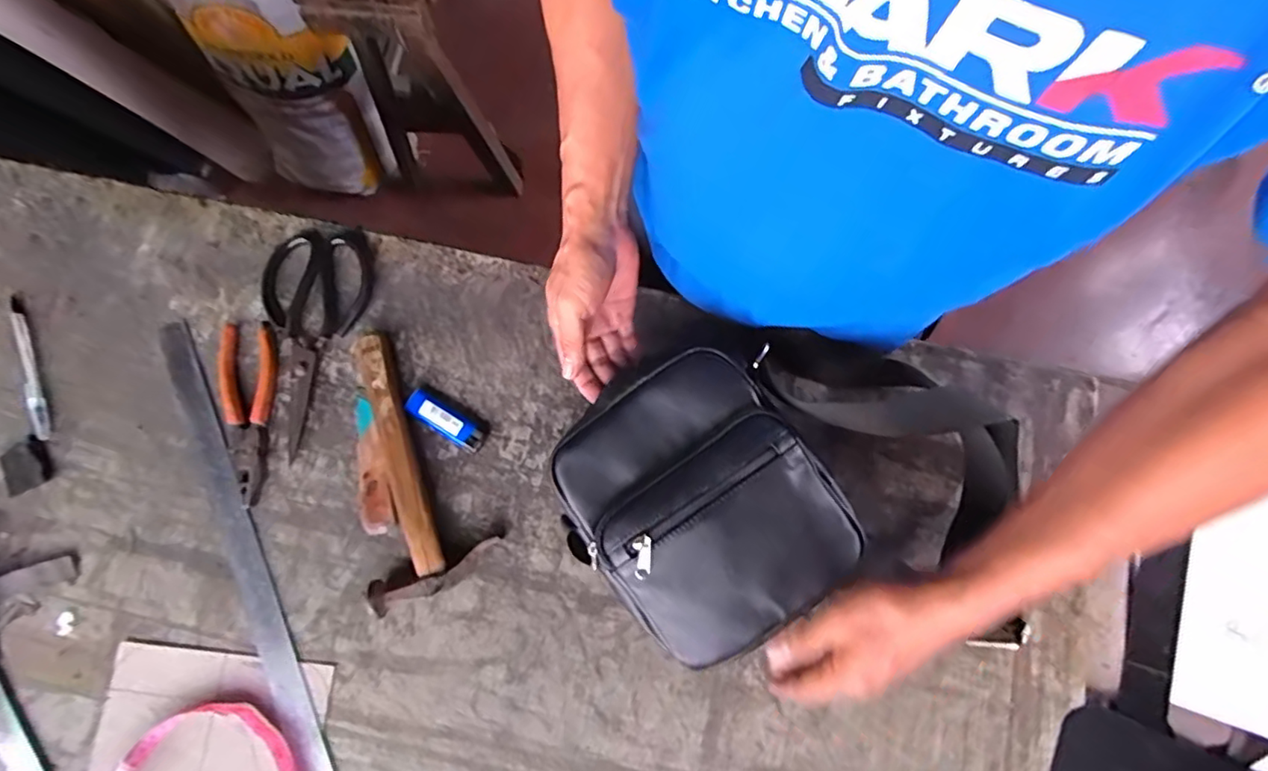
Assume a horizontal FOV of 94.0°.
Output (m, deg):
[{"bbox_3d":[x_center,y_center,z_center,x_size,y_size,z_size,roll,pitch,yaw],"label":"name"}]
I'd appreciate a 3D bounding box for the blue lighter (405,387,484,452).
[{"bbox_3d":[-0.170,0.031,0.536,0.078,0.012,0.027,31,80,7],"label":"blue lighter"}]

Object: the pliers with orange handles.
[{"bbox_3d":[-0.355,0.023,0.537,0.047,0.020,0.165,-6,78,0],"label":"pliers with orange handles"}]

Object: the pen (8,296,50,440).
[{"bbox_3d":[-0.568,-0.019,0.551,0.013,0.008,0.143,-21,78,-3],"label":"pen"}]

